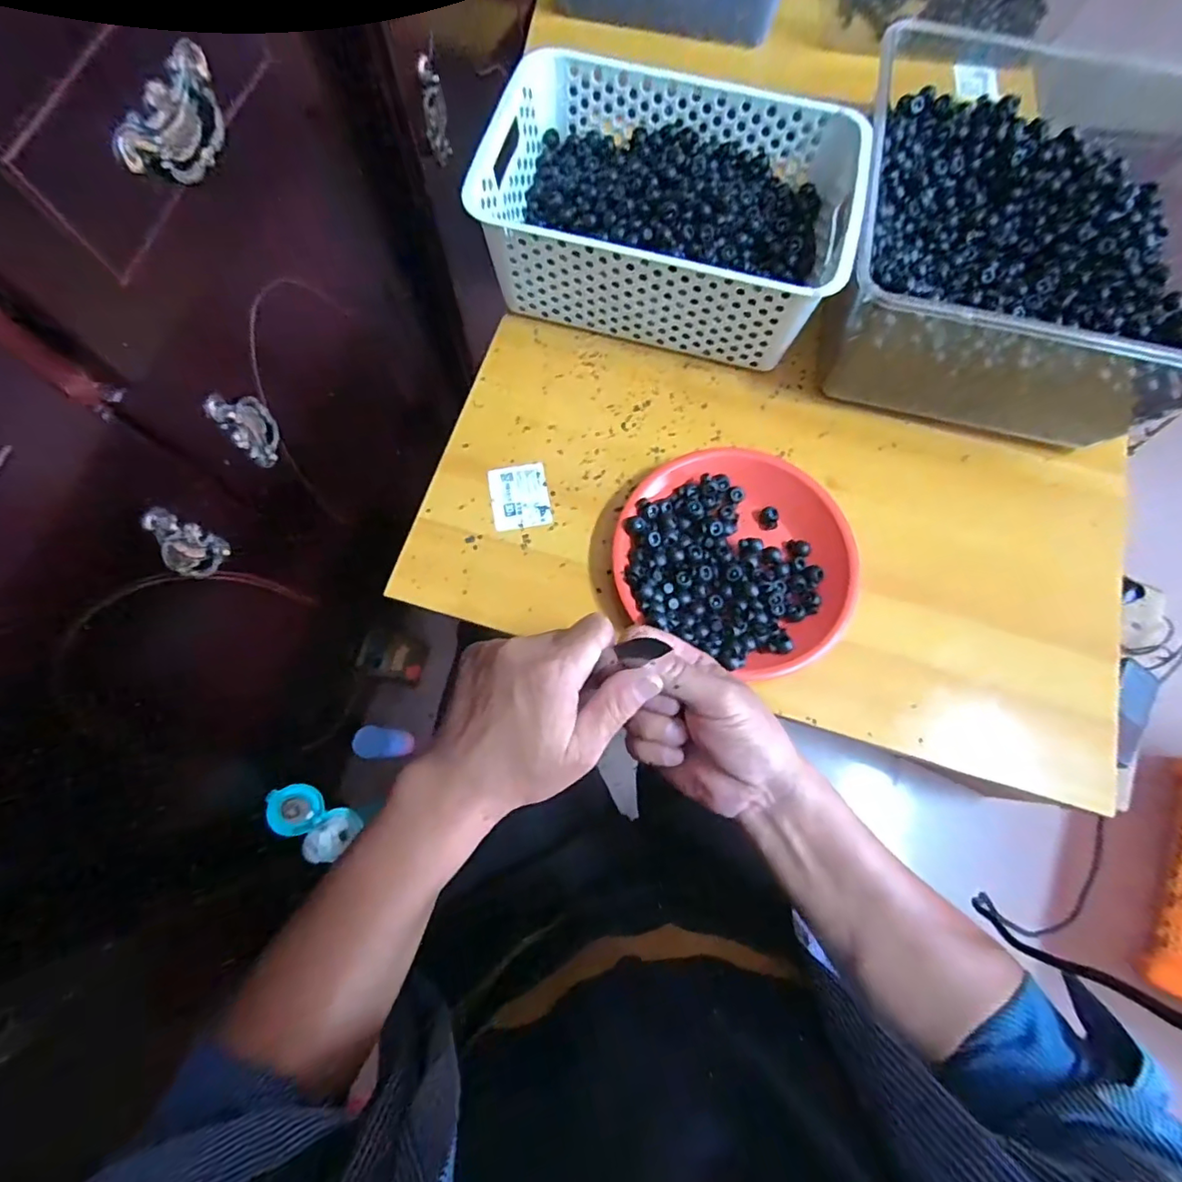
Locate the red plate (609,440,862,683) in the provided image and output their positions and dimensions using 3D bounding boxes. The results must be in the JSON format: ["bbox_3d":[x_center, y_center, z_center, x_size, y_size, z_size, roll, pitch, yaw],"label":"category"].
[{"bbox_3d":[0.119,-0.029,0.463,0.189,0.034,0.176,0,74,-2],"label":"red plate"}]

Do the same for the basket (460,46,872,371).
[{"bbox_3d":[0.062,-0.338,0.512,0.294,0.110,0.201,16,74,3],"label":"basket"}]

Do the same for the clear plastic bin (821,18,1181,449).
[{"bbox_3d":[0.348,-0.279,0.484,0.272,0.146,0.279,12,74,2],"label":"clear plastic bin"}]

